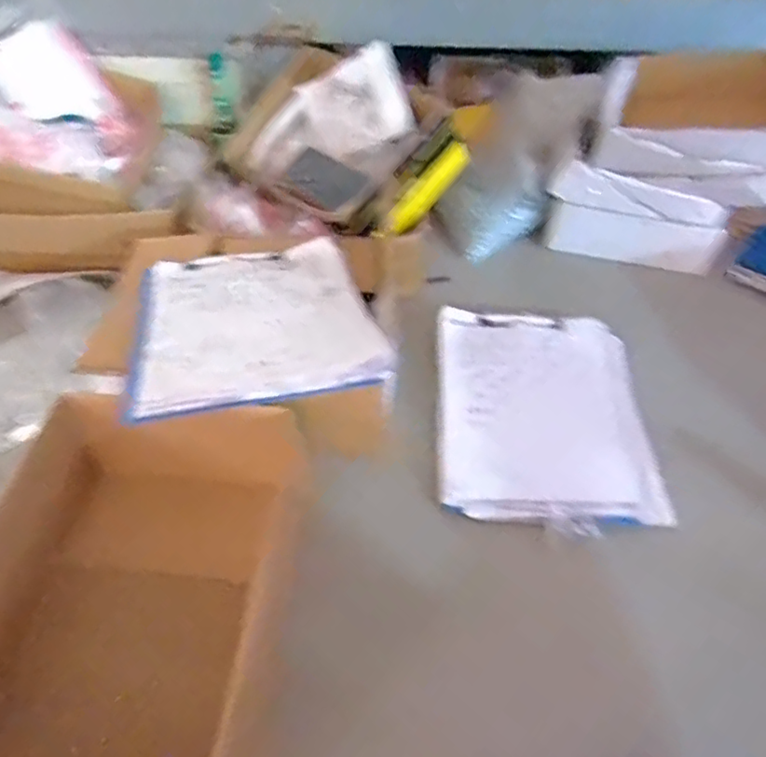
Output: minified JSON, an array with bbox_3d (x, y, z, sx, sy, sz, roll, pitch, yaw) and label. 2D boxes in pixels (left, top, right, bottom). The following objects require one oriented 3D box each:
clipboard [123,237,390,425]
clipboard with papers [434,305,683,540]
[{"bbox_3d":[-0.133,-0.066,0.603,0.223,0.017,0.292,-13,36,-8],"label":"clipboard"},{"bbox_3d":[0.193,0.032,0.724,0.242,0.030,0.309,4,52,-1],"label":"clipboard with papers"}]

